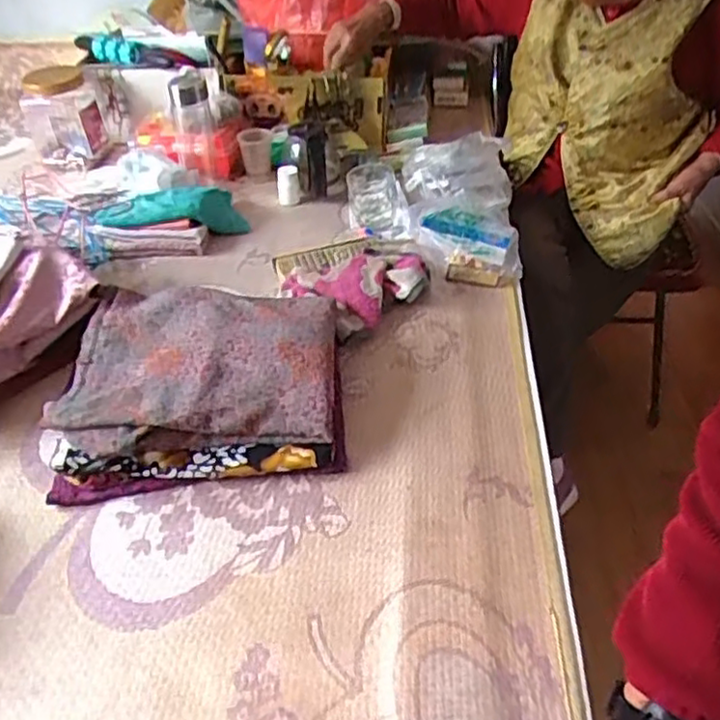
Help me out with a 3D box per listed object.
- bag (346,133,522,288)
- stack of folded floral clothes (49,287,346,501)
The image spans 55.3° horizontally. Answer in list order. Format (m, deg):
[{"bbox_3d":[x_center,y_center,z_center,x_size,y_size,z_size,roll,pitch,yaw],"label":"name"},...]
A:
[{"bbox_3d":[0.113,-0.250,1.106,0.269,0.081,0.328,2,42,8],"label":"bag"},{"bbox_3d":[-0.194,0.023,0.836,0.333,0.081,0.294,-5,42,0],"label":"stack of folded floral clothes"}]

